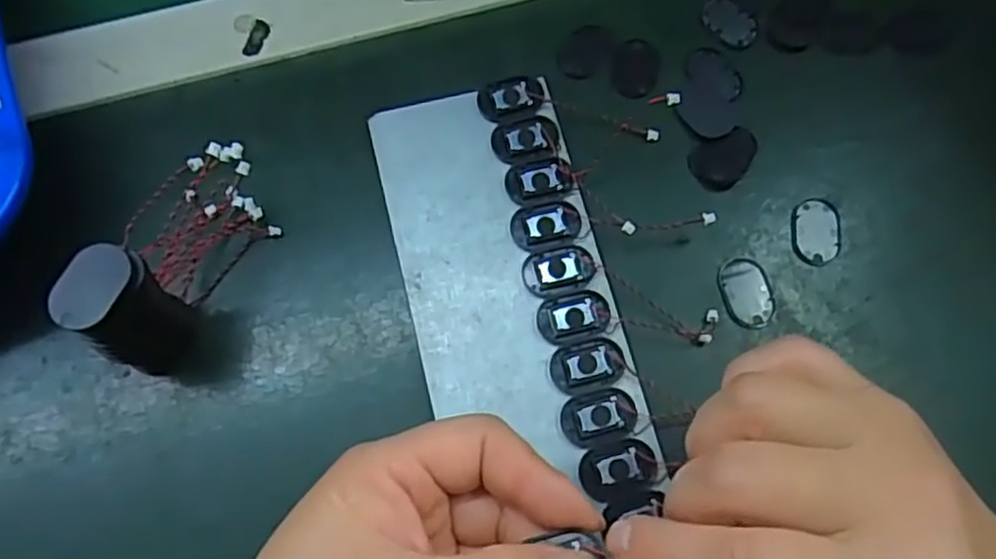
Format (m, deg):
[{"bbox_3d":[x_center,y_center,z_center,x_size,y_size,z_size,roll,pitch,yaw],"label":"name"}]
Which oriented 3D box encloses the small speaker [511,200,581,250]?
[{"bbox_3d":[0.020,-0.023,0.292,0.028,0.004,0.018,-11,74,-4],"label":"small speaker"}]

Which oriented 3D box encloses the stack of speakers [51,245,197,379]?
[{"bbox_3d":[-0.128,0.012,0.254,0.018,0.066,0.032,29,75,8],"label":"stack of speakers"}]

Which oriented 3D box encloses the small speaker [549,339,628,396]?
[{"bbox_3d":[0.035,0.033,0.276,0.028,0.004,0.018,-11,74,-4],"label":"small speaker"}]

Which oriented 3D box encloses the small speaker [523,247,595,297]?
[{"bbox_3d":[0.025,-0.004,0.287,0.028,0.004,0.019,-12,74,-4],"label":"small speaker"}]

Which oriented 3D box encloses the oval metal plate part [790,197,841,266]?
[{"bbox_3d":[0.133,-0.021,0.300,0.021,0.004,0.030,5,73,1],"label":"oval metal plate part"}]

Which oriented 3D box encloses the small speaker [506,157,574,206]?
[{"bbox_3d":[0.018,-0.041,0.298,0.028,0.004,0.019,-15,74,-5],"label":"small speaker"}]

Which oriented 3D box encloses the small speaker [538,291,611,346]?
[{"bbox_3d":[0.030,0.015,0.282,0.028,0.004,0.019,-12,74,-5],"label":"small speaker"}]

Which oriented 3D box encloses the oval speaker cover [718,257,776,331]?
[{"bbox_3d":[0.101,0.005,0.290,0.021,0.004,0.029,-11,74,-4],"label":"oval speaker cover"}]

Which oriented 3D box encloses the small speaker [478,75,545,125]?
[{"bbox_3d":[0.006,-0.078,0.310,0.028,0.004,0.020,-17,74,-6],"label":"small speaker"}]

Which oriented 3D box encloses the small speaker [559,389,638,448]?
[{"bbox_3d":[0.038,0.052,0.271,0.028,0.004,0.020,-11,74,-4],"label":"small speaker"}]

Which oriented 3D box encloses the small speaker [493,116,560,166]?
[{"bbox_3d":[0.012,-0.059,0.304,0.028,0.004,0.020,-17,74,-6],"label":"small speaker"}]

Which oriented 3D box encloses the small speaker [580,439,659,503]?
[{"bbox_3d":[0.044,0.070,0.263,0.027,0.004,0.020,-15,74,-5],"label":"small speaker"}]

